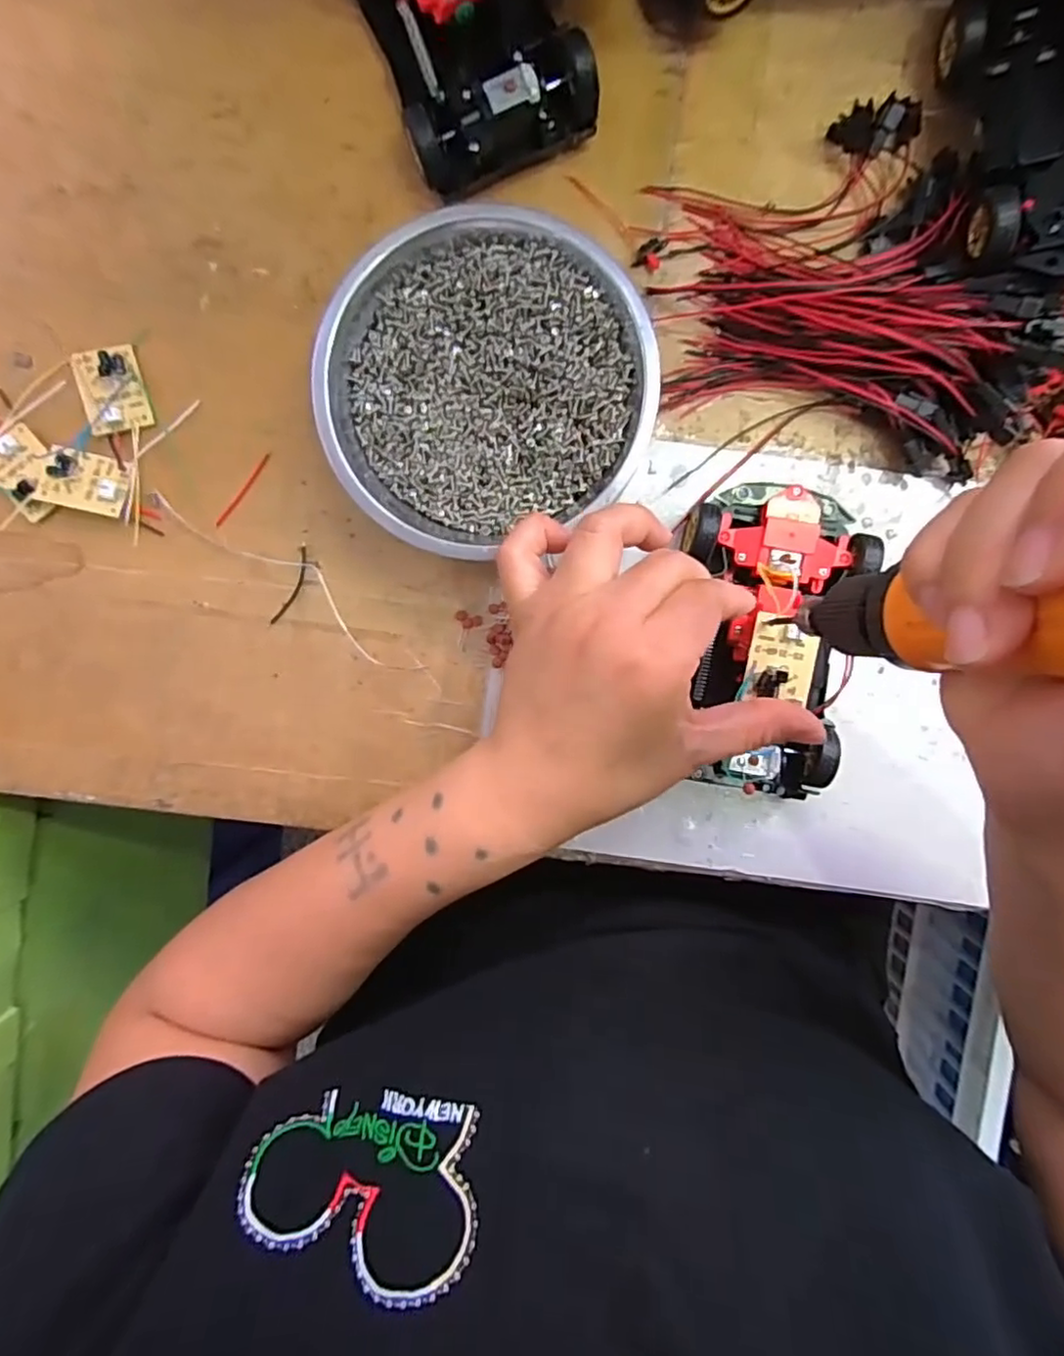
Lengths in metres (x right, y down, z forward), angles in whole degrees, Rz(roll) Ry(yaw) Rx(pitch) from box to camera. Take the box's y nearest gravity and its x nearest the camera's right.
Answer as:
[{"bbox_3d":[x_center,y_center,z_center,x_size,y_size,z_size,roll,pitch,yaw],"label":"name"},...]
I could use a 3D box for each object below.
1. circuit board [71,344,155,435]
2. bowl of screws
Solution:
[{"bbox_3d":[-0.206,-0.141,0.310,0.029,0.008,0.038,-15,94,2],"label":"circuit board"},{"bbox_3d":[-0.021,-0.132,0.292,0.139,0.044,0.136,0,95,1],"label":"bowl of screws"}]

